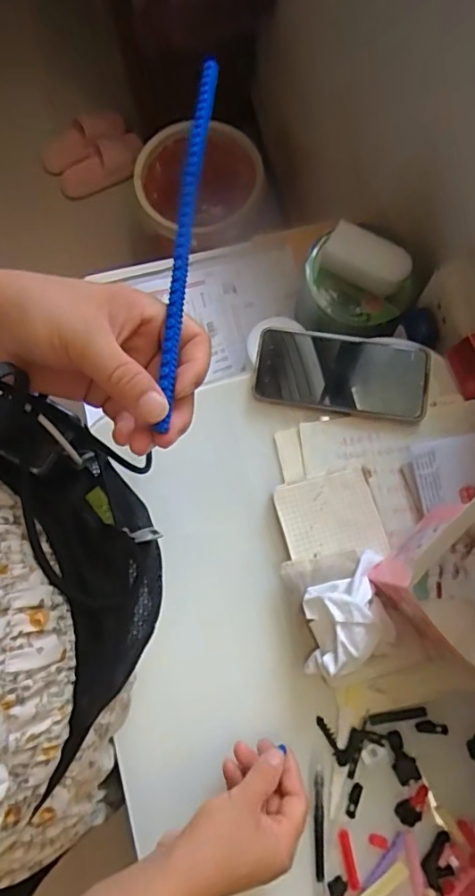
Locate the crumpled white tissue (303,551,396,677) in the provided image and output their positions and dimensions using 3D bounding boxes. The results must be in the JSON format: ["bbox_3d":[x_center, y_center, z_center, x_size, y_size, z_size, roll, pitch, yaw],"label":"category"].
[{"bbox_3d":[0.088,0.134,0.438,0.068,0.033,0.087,-6,77,0],"label":"crumpled white tissue"}]

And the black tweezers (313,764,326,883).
[{"bbox_3d":[0.067,0.304,0.439,0.009,0.006,0.084,-1,77,1],"label":"black tweezers"}]

